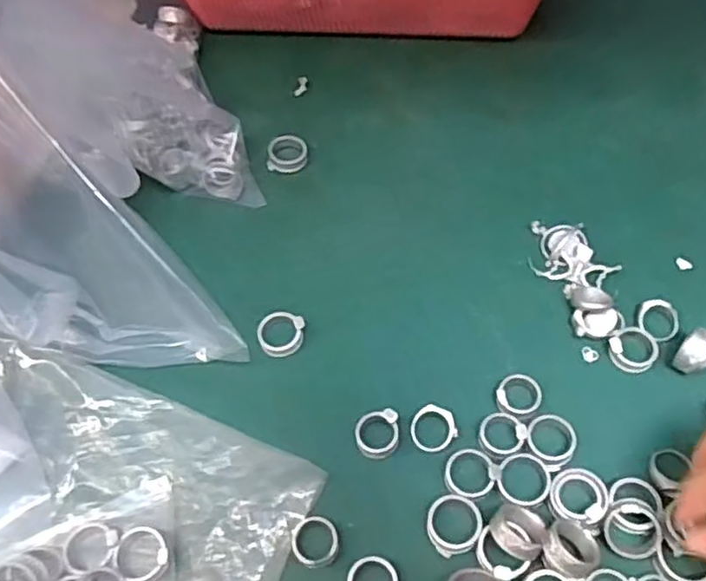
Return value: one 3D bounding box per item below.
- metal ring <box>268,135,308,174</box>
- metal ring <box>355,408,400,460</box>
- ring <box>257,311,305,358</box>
[{"bbox_3d":[-0.043,-0.091,0.455,0.026,0.009,0.025,-1,58,3],"label":"metal ring"},{"bbox_3d":[0.012,0.074,0.355,0.023,0.009,0.023,-2,58,3],"label":"metal ring"},{"bbox_3d":[-0.041,0.024,0.388,0.025,0.004,0.026,-2,58,3],"label":"ring"}]

